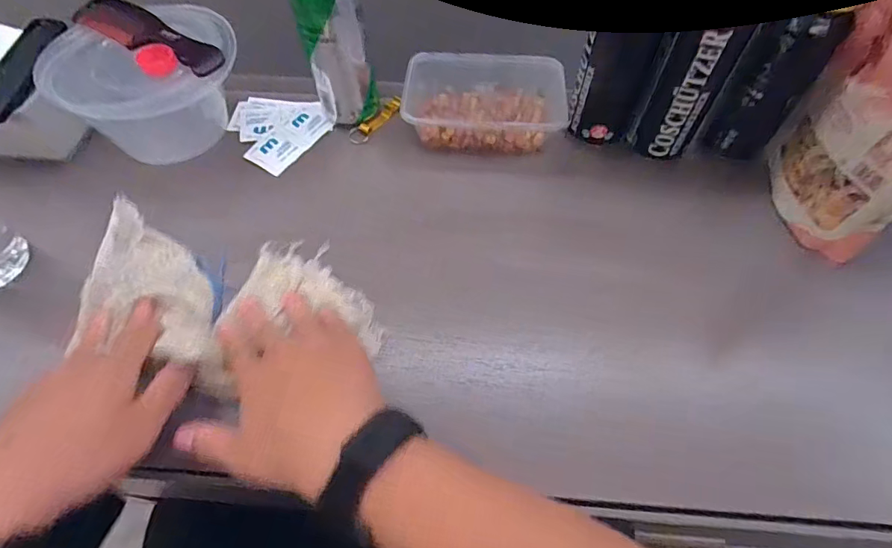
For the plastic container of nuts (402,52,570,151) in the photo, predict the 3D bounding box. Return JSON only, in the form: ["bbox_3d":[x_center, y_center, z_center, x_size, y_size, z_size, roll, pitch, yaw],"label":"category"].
[{"bbox_3d":[0.044,-0.188,0.510,0.172,0.063,0.107,7,58,4],"label":"plastic container of nuts"}]

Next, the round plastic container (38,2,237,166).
[{"bbox_3d":[-0.300,-0.188,0.490,0.166,0.098,0.166,0,57,-1],"label":"round plastic container"}]

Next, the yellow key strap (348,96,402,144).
[{"bbox_3d":[-0.079,-0.175,0.528,0.075,0.006,0.023,-44,67,-11],"label":"yellow key strap"}]

